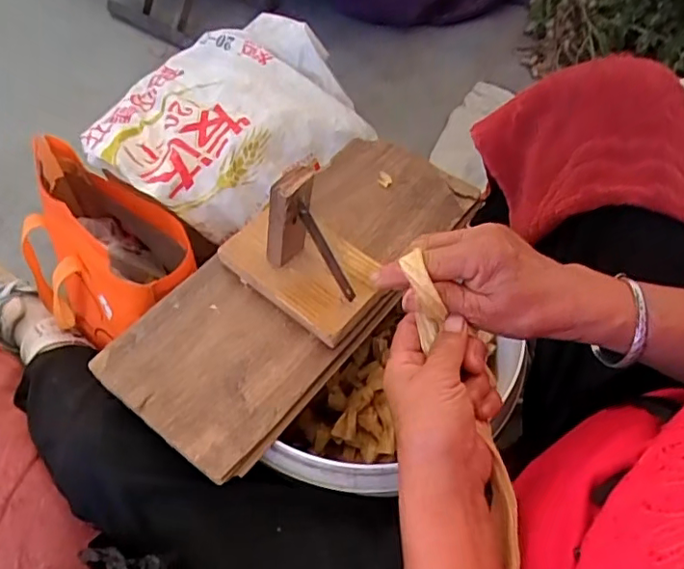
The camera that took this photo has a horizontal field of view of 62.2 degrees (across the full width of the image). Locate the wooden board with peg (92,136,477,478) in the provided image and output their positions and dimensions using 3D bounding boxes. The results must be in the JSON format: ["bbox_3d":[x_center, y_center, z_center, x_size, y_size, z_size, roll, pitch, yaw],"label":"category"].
[{"bbox_3d":[-0.031,-0.045,0.490,0.158,0.129,0.378,33,61,20],"label":"wooden board with peg"}]

